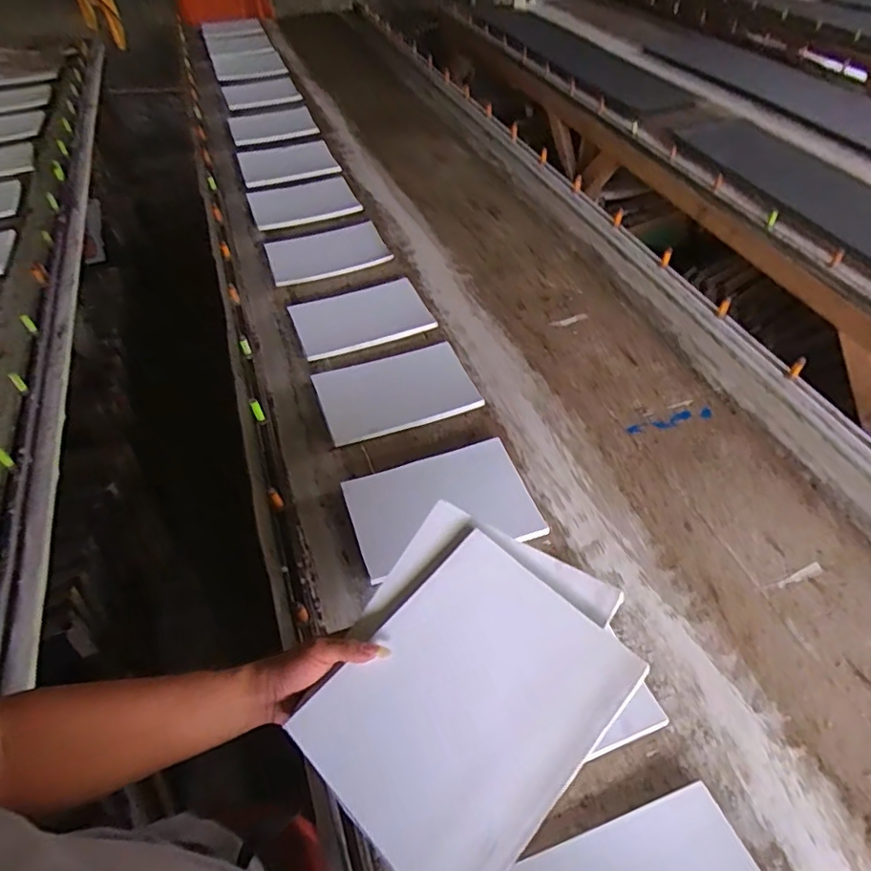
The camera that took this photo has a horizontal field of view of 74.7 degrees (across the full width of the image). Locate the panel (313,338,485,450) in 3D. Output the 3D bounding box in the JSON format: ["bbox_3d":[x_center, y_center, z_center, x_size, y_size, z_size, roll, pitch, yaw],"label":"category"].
[{"bbox_3d":[-0.072,-0.082,1.034,0.268,0.017,0.187,-17,49,-12],"label":"panel"}]

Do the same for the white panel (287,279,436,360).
[{"bbox_3d":[-0.156,-0.249,1.185,0.265,0.018,0.191,-19,49,-13],"label":"white panel"}]

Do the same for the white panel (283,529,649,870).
[{"bbox_3d":[0.028,0.249,0.530,0.213,0.021,0.265,37,71,27],"label":"white panel"}]

